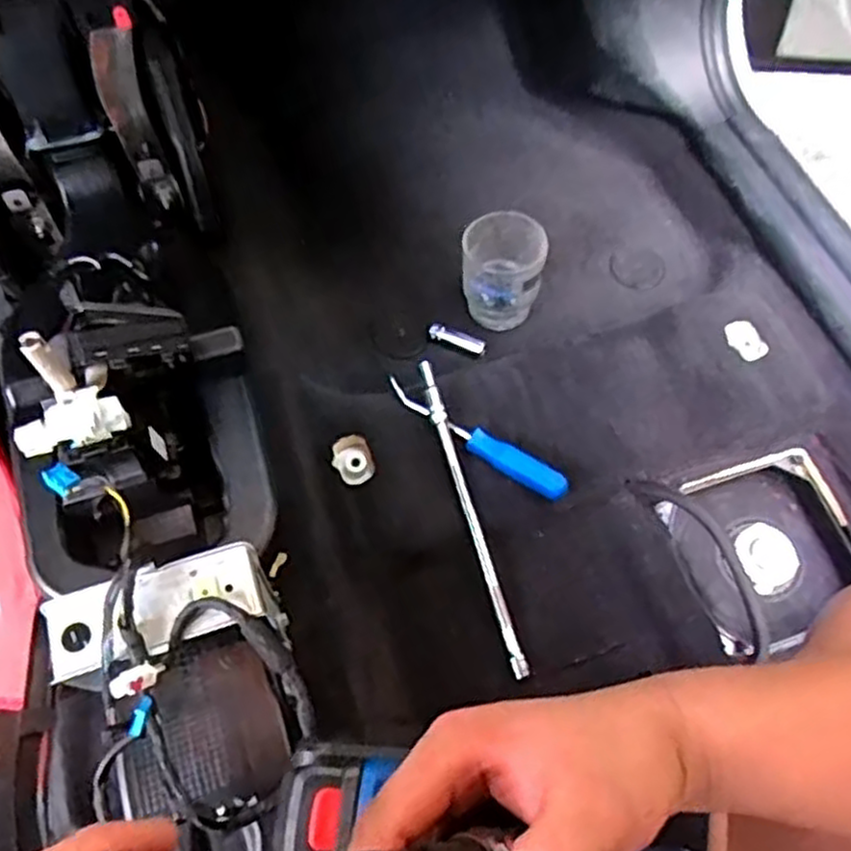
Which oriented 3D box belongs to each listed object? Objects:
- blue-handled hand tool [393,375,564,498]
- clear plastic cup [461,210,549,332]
[{"bbox_3d":[0.046,0.011,0.719,0.199,0.017,0.024,30,65,15],"label":"blue-handled hand tool"},{"bbox_3d":[0.084,-0.170,0.833,0.085,0.109,0.079,0,61,0],"label":"clear plastic cup"}]

